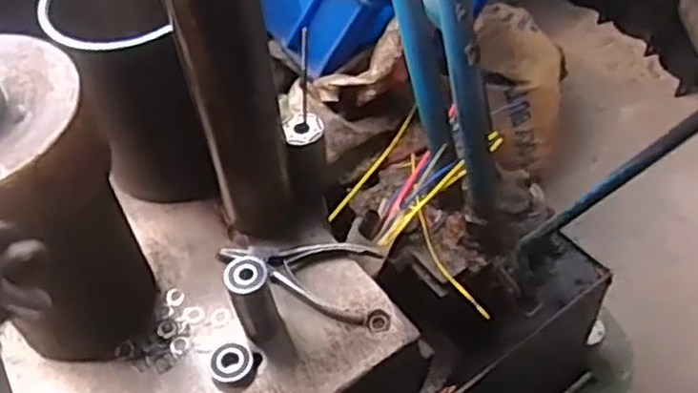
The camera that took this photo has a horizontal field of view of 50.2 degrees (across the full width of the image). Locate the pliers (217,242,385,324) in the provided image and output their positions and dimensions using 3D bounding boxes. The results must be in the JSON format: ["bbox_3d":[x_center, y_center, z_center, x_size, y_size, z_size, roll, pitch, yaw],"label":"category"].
[{"bbox_3d":[-0.044,0.059,0.633,0.135,0.016,0.068,12,53,14],"label":"pliers"}]

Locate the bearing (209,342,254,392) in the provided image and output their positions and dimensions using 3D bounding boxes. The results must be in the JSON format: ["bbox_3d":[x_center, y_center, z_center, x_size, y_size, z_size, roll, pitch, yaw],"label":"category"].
[{"bbox_3d":[-0.092,0.130,0.580,0.033,0.012,0.040,-21,52,-13],"label":"bearing"}]

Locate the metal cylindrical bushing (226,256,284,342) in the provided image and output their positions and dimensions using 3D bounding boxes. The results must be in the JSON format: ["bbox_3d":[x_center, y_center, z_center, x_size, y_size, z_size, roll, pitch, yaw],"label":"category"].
[{"bbox_3d":[-0.073,0.081,0.577,0.031,0.074,0.032,-2,50,3],"label":"metal cylindrical bushing"}]

